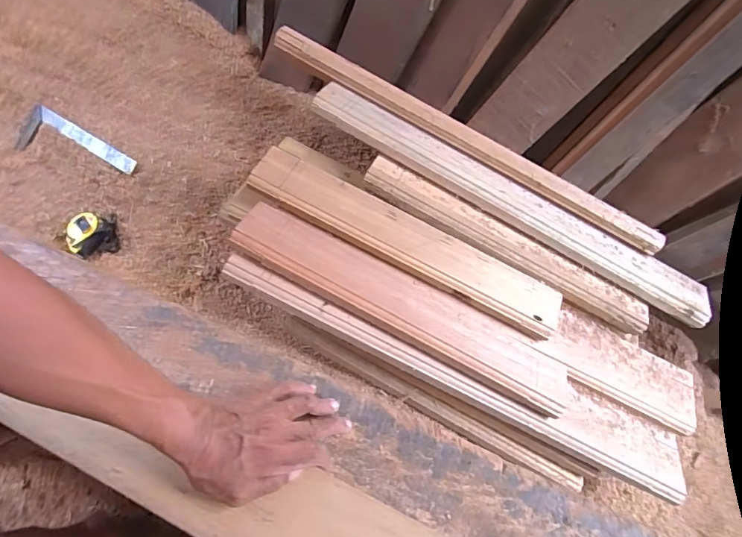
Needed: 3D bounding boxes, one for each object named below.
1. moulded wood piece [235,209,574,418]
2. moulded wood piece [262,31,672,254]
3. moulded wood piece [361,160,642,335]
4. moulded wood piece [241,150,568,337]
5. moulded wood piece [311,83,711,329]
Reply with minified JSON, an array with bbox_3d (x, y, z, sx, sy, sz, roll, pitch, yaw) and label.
[{"bbox_3d":[0.051,0.053,0.618,0.501,0.028,0.085,29,64,-2],"label":"moulded wood piece"},{"bbox_3d":[0.162,-0.216,0.731,0.708,0.033,0.040,29,64,0],"label":"moulded wood piece"},{"bbox_3d":[0.216,-0.037,0.703,0.490,0.021,0.061,30,64,1],"label":"moulded wood piece"},{"bbox_3d":[0.063,-0.045,0.674,0.501,0.022,0.093,28,63,-1],"label":"moulded wood piece"},{"bbox_3d":[0.229,-0.109,0.719,0.703,0.028,0.074,29,64,1],"label":"moulded wood piece"}]

